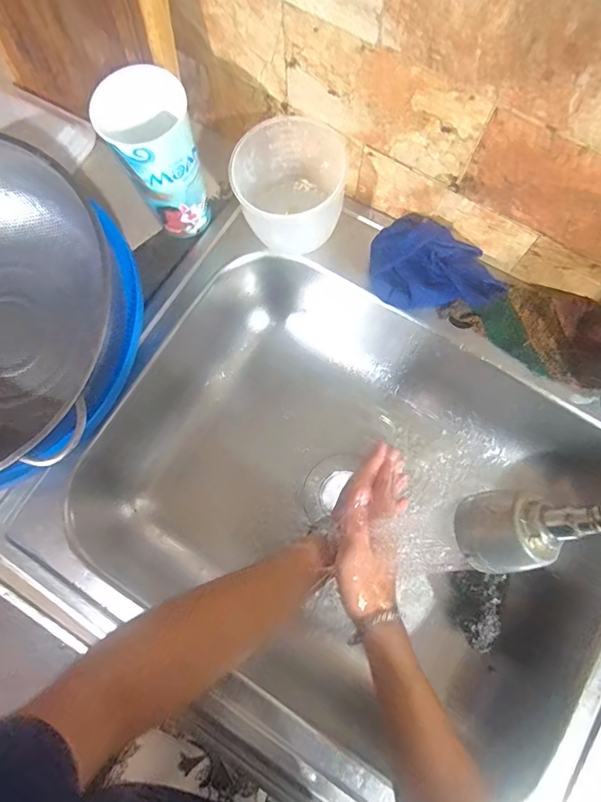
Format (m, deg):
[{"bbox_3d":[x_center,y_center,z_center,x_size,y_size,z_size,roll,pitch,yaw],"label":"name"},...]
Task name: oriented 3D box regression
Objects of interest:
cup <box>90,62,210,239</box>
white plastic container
[{"bbox_3d":[-0.149,-0.258,0.474,0.080,0.156,0.088,0,77,1],"label":"cup"},{"bbox_3d":[-0.012,-0.243,0.507,0.118,0.108,0.116,0,77,1],"label":"white plastic container"}]

